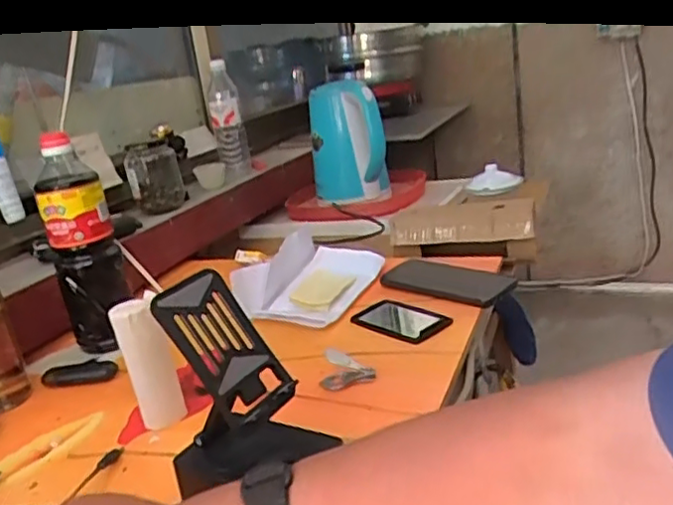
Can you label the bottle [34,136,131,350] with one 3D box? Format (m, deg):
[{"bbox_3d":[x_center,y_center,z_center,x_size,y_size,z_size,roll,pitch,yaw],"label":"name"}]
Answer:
[{"bbox_3d":[-0.309,-0.005,0.801,0.079,0.252,0.068,-15,19,-21],"label":"bottle"}]

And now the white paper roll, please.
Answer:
[{"bbox_3d":[-0.178,0.104,0.623,0.048,0.123,0.050,-12,18,-16],"label":"white paper roll"}]

